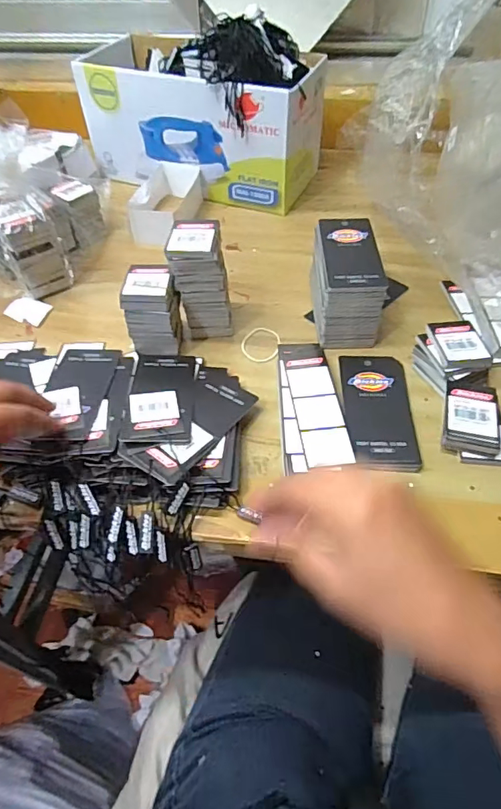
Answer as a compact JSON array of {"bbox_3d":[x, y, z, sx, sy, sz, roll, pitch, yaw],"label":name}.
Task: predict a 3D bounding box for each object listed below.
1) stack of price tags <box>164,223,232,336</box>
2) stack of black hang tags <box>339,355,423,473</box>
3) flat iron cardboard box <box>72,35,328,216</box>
[{"bbox_3d":[-0.044,-0.110,0.424,0.044,0.084,0.049,-8,52,-4],"label":"stack of price tags"},{"bbox_3d":[0.102,0.001,0.386,0.055,0.005,0.114,1,52,4],"label":"stack of black hang tags"},{"bbox_3d":[-0.060,-0.347,0.597,0.272,0.128,0.117,17,55,16],"label":"flat iron cardboard box"}]

